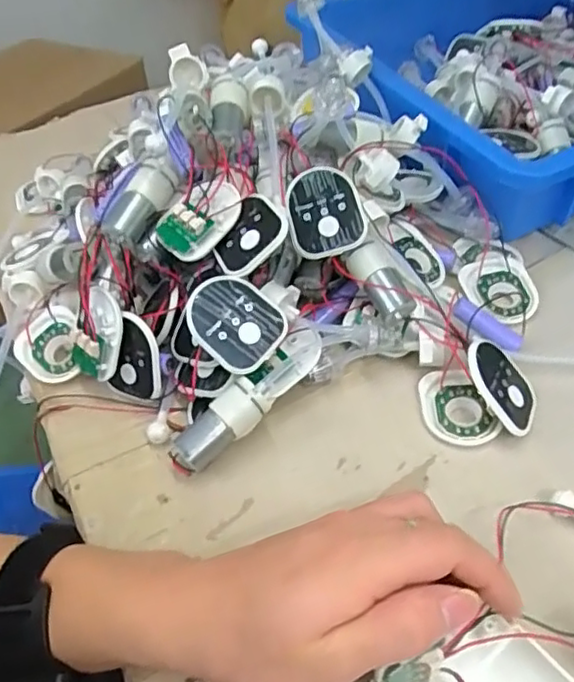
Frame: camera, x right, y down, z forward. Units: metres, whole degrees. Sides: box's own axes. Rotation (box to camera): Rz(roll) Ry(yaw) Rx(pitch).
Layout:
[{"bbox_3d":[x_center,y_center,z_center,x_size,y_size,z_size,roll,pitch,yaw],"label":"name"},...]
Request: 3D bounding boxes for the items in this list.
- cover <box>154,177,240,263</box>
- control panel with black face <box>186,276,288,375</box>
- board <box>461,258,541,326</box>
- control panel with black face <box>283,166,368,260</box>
[{"bbox_3d":[-0.056,-0.079,0.402,0.056,0.014,0.047,-44,61,-2],"label":"cover"},{"bbox_3d":[-0.031,-0.012,0.381,0.058,0.012,0.049,44,71,1],"label":"control panel with black face"},{"bbox_3d":[0.153,-0.038,0.450,0.049,0.008,0.056,-1,43,3],"label":"board"},{"bbox_3d":[0.024,-0.084,0.410,0.048,0.009,0.055,-16,85,2],"label":"control panel with black face"}]

